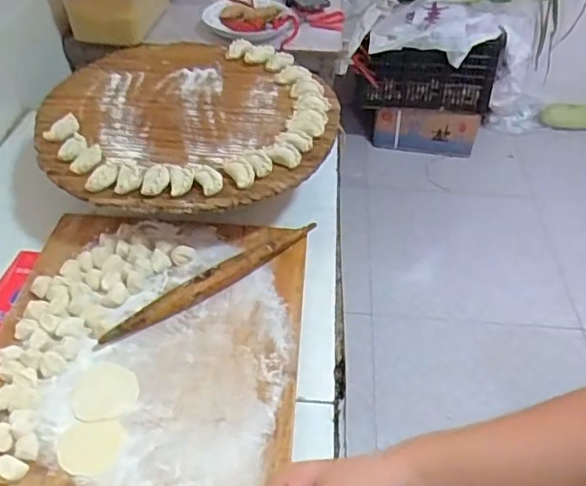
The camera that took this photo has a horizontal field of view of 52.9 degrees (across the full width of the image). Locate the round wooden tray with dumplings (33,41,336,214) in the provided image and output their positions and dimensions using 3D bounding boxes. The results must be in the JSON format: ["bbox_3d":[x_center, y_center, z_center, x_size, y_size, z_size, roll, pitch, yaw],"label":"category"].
[{"bbox_3d":[-0.163,-0.215,0.935,0.447,0.044,0.464,1,43,-1],"label":"round wooden tray with dumplings"}]

